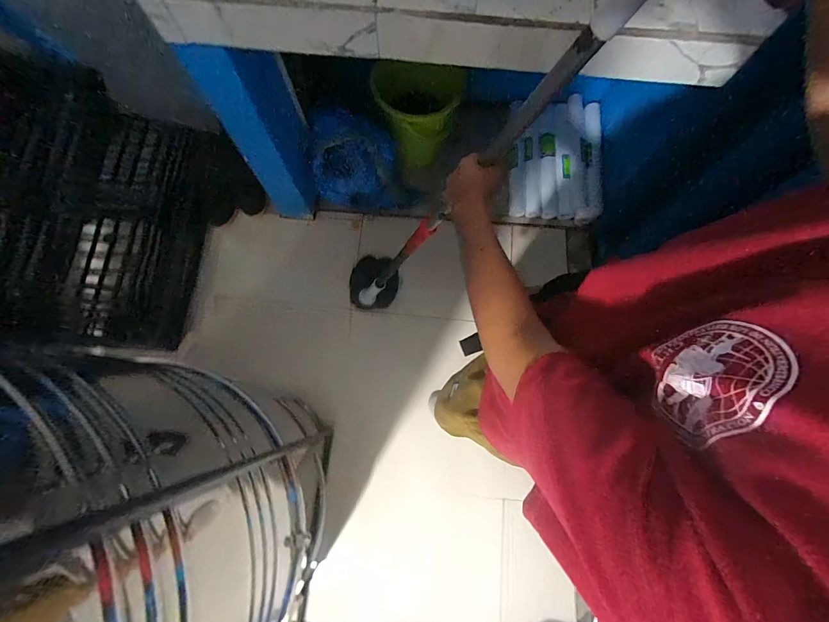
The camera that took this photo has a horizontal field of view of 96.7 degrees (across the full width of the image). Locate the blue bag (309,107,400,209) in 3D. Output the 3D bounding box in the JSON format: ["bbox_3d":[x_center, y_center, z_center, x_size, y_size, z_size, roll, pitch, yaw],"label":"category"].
[{"bbox_3d":[-0.206,-0.552,1.378,0.339,0.354,0.185,2,76,-1],"label":"blue bag"}]

